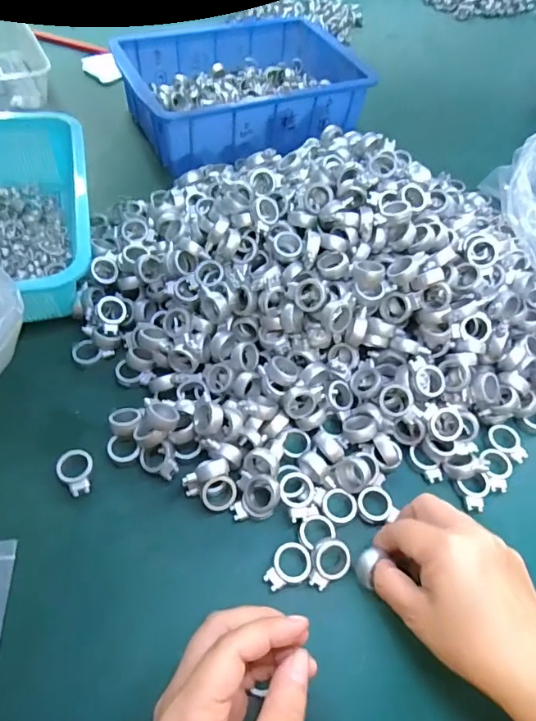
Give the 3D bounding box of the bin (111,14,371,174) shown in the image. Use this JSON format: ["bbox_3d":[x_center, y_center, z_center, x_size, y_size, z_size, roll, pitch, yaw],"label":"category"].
[{"bbox_3d":[-0.035,-0.363,0.634,0.287,0.078,0.191,-21,59,-18],"label":"bin"}]

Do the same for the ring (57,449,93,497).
[{"bbox_3d":[-0.144,0.084,0.356,0.025,0.009,0.035,-18,58,-17],"label":"ring"}]

